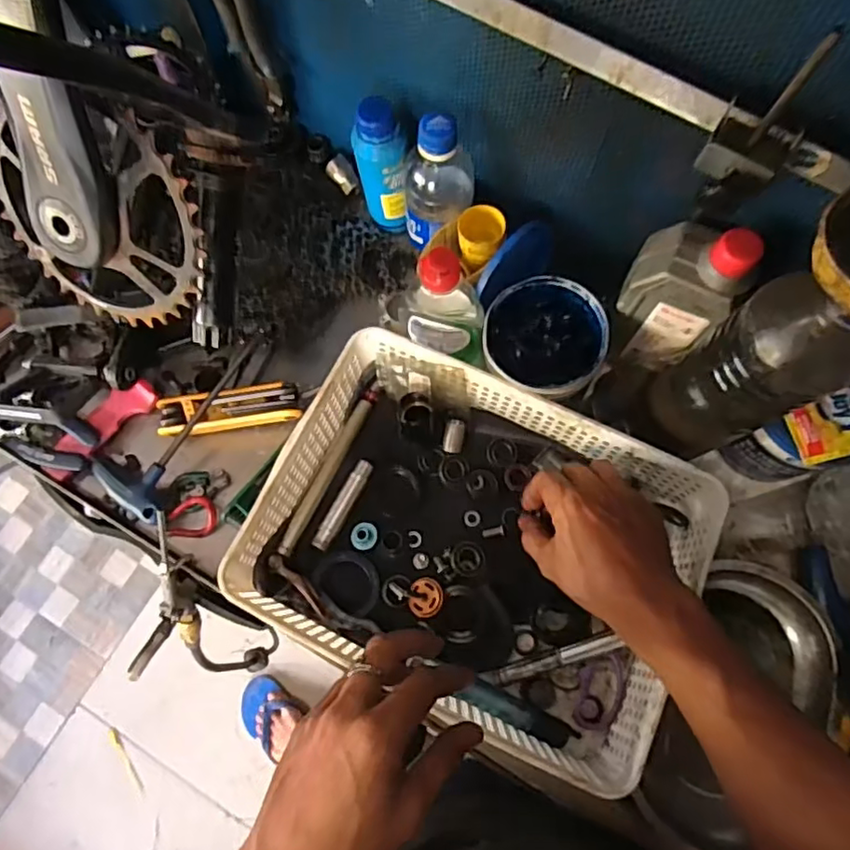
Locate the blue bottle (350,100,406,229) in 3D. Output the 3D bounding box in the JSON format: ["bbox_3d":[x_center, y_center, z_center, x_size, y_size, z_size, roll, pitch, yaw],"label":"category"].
[{"bbox_3d":[-0.039,-0.232,0.551,0.044,0.141,0.038,-7,73,-1],"label":"blue bottle"}]

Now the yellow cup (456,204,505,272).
[{"bbox_3d":[0.049,-0.163,0.530,0.038,0.035,0.042,-8,73,-1],"label":"yellow cup"}]

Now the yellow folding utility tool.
[{"bbox_3d":[-0.180,-0.015,0.560,0.128,0.025,0.035,-8,73,-1],"label":"yellow folding utility tool"}]

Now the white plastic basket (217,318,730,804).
[{"bbox_3d":[0.041,0.093,0.496,0.322,0.079,0.245,25,75,8],"label":"white plastic basket"}]

